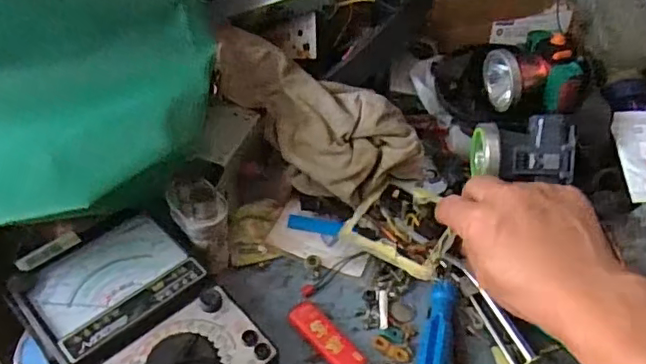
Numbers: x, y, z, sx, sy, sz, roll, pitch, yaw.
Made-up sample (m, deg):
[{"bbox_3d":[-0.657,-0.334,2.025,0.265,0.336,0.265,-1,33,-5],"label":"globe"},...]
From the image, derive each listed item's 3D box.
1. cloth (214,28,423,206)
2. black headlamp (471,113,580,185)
[{"bbox_3d":[-0.011,-0.061,0.514,0.211,0.068,0.097,37,59,12],"label":"cloth"},{"bbox_3d":[0.172,-0.024,0.504,0.083,0.055,0.053,5,47,1],"label":"black headlamp"}]

